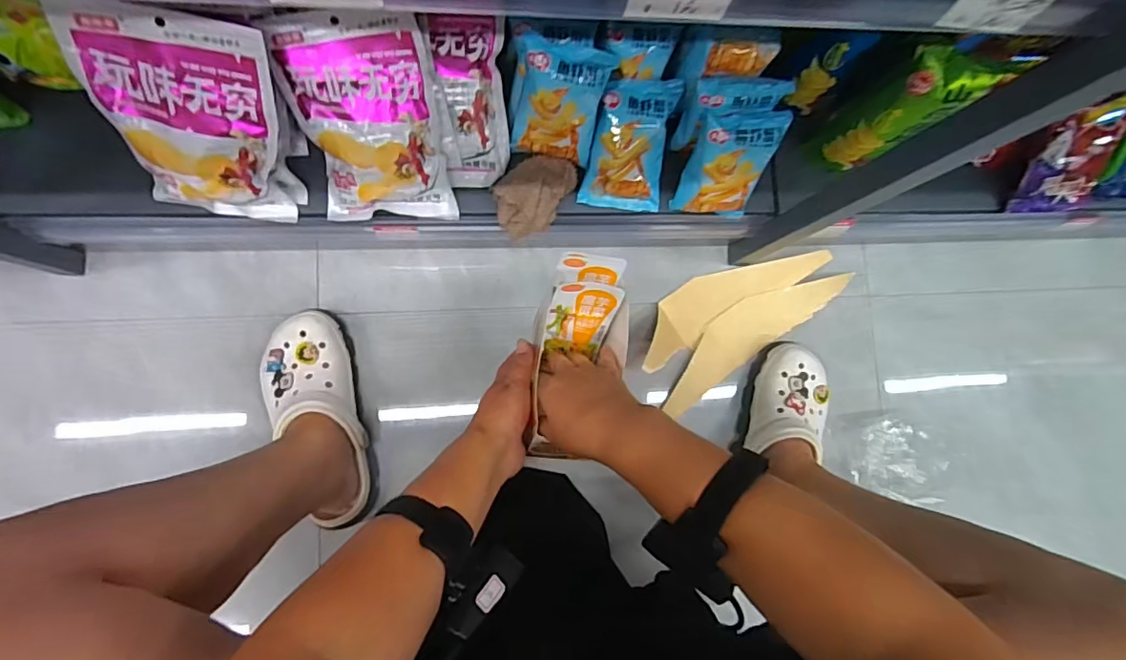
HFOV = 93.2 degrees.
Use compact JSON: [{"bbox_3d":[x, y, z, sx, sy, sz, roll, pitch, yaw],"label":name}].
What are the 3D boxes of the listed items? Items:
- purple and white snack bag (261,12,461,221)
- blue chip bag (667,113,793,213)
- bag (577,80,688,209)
[{"bbox_3d":[-0.200,-0.213,0.558,0.137,0.045,0.203,-7,125,-4],"label":"purple and white snack bag"},{"bbox_3d":[0.184,-0.181,0.598,0.085,0.133,0.032,2,50,-6],"label":"blue chip bag"},{"bbox_3d":[0.076,-0.206,0.605,0.092,0.026,0.141,1,124,-9],"label":"bag"}]

